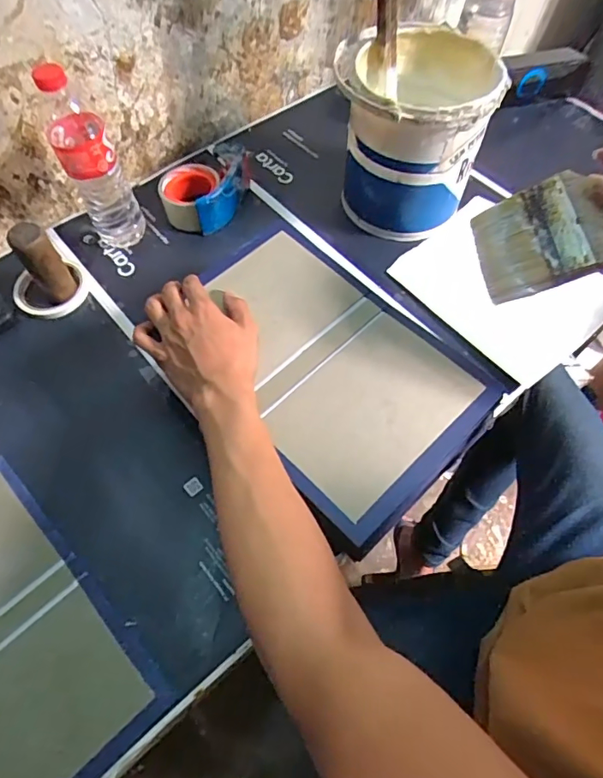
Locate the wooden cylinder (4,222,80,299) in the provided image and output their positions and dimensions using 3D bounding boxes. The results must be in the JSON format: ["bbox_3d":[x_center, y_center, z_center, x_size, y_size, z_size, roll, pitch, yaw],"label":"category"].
[{"bbox_3d":[-0.313,-0.152,0.602,0.042,0.105,0.046,-29,65,-16],"label":"wooden cylinder"}]

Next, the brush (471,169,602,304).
[{"bbox_3d":[0.248,-0.148,0.389,0.213,0.012,0.089,-19,64,24],"label":"brush"}]

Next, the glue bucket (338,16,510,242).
[{"bbox_3d":[0.143,-0.345,0.668,0.200,0.189,0.202,10,61,5],"label":"glue bucket"}]

